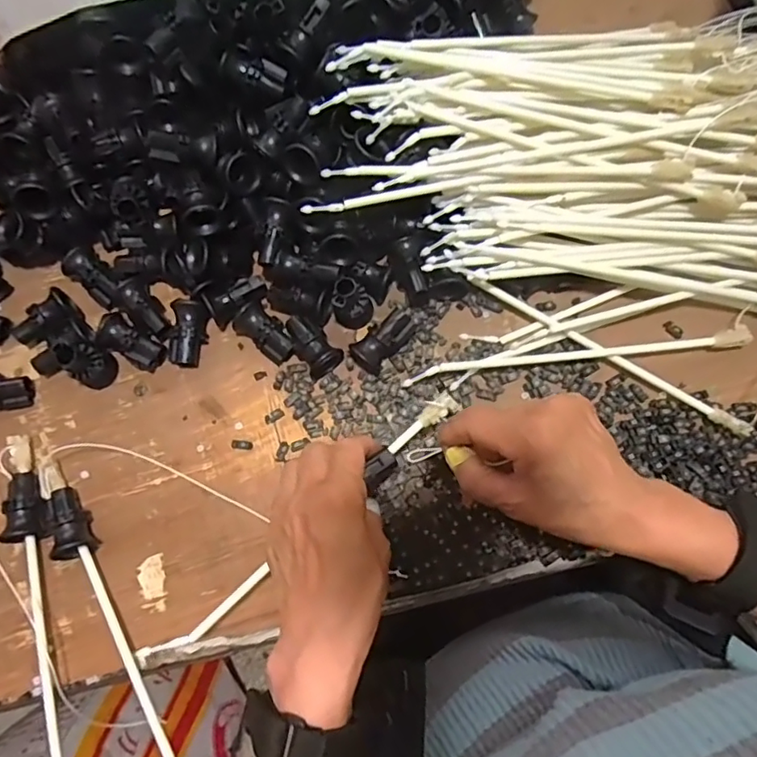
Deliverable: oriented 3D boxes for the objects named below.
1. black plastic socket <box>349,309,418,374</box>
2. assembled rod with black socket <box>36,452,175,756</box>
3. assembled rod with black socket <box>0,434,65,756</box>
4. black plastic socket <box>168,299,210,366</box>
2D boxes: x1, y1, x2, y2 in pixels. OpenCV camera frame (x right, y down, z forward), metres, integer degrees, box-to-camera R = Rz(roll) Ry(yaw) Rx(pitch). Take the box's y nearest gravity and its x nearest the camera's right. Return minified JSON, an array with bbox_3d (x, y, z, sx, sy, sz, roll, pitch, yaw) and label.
[{"bbox_3d":[0.006,-0.028,0.425,0.054,0.028,0.022,-40,80,-7],"label":"black plastic socket"},{"bbox_3d":[-0.185,0.162,0.390,0.026,0.030,0.247,-30,79,-5],"label":"assembled rod with black socket"},{"bbox_3d":[-0.232,0.152,0.393,0.024,0.029,0.236,-16,78,-2],"label":"assembled rod with black socket"},{"bbox_3d":[-0.144,-0.035,0.439,0.027,0.025,0.050,8,96,3],"label":"black plastic socket"}]

